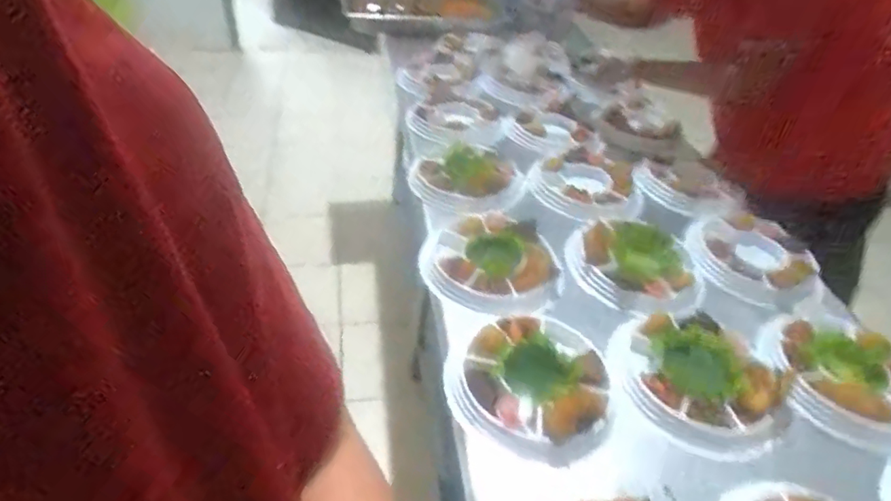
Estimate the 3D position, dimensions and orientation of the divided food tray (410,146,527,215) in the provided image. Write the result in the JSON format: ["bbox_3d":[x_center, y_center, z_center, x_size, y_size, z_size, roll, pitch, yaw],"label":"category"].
[{"bbox_3d":[0.048,-0.147,1.075,0.217,0.053,0.222,17,41,13],"label":"divided food tray"}]

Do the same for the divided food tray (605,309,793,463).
[{"bbox_3d":[0.337,0.173,0.730,0.227,0.050,0.212,34,47,29],"label":"divided food tray"}]

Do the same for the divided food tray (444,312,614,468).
[{"bbox_3d":[0.116,0.170,0.707,0.218,0.066,0.219,18,41,13],"label":"divided food tray"}]

